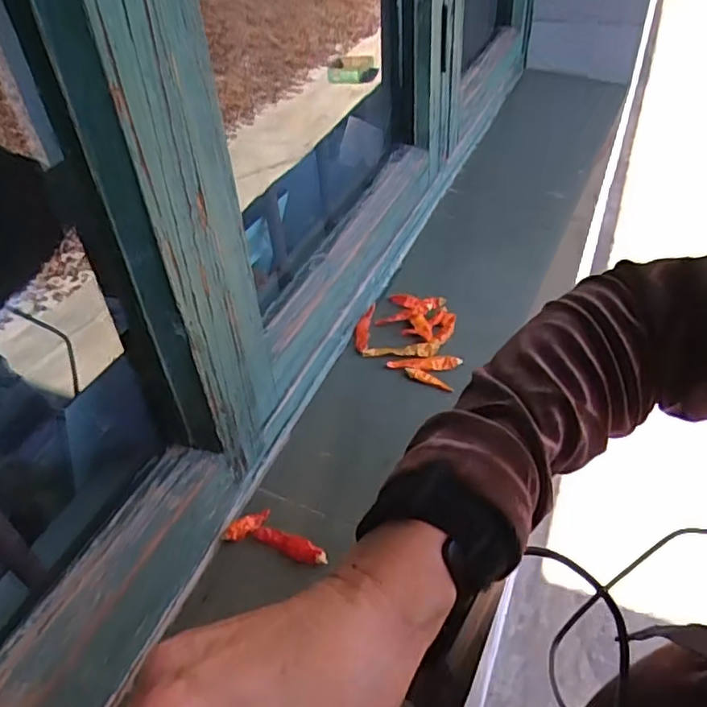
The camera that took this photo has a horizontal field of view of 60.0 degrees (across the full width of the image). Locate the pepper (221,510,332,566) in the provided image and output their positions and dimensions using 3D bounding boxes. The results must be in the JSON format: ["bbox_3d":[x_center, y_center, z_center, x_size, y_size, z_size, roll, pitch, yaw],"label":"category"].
[{"bbox_3d":[-0.051,0.125,0.426,0.072,0.009,0.027,9,44,14],"label":"pepper"}]

